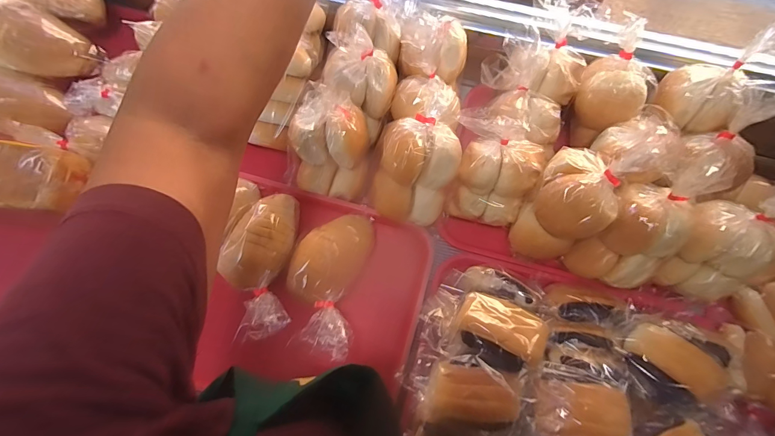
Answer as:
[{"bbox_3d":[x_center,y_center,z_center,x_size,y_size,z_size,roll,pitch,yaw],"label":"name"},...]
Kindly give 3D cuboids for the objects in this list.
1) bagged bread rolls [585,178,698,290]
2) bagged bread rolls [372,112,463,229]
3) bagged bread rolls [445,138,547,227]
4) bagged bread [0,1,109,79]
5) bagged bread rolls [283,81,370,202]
[{"bbox_3d":[0.330,0.024,0.477,0.107,0.115,0.115,24,73,7],"label":"bagged bread rolls"},{"bbox_3d":[0.039,-0.065,0.499,0.110,0.151,0.080,4,41,-14],"label":"bagged bread rolls"},{"bbox_3d":[0.151,-0.053,0.510,0.104,0.103,0.093,14,72,4],"label":"bagged bread rolls"},{"bbox_3d":[-0.603,-0.283,0.540,0.249,0.107,0.106,6,70,-28],"label":"bagged bread"},{"bbox_3d":[-0.084,-0.097,0.489,0.115,0.163,0.091,2,72,0],"label":"bagged bread rolls"}]

